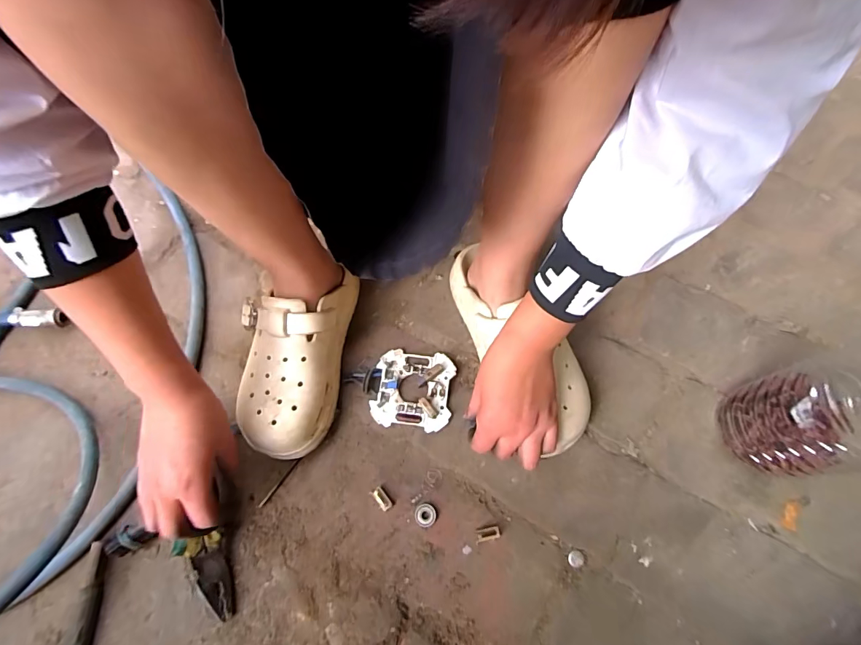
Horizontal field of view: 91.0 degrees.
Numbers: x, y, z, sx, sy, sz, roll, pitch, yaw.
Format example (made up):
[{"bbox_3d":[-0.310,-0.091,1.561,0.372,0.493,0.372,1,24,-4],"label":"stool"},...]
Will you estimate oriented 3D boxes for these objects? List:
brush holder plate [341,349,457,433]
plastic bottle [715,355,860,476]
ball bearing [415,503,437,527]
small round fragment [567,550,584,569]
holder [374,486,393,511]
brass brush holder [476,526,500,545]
[{"bbox_3d":[-0.035,0.074,0.486,0.117,0.018,0.086,7,69,4],"label":"brush holder plate"},{"bbox_3d":[0.365,0.084,0.397,0.118,0.152,0.100,-8,69,-2],"label":"plastic bottle"},{"bbox_3d":[-0.005,0.200,0.439,0.022,0.007,0.023,0,69,1],"label":"ball bearing"},{"bbox_3d":[0.147,0.238,0.426,0.015,0.004,0.015,0,69,1],"label":"small round fragment"},{"bbox_3d":[-0.051,0.185,0.444,0.011,0.010,0.024,-37,73,-12],"label":"holder"},{"bbox_3d":[0.058,0.215,0.427,0.025,0.013,0.012,-12,69,-4],"label":"brass brush holder"}]

